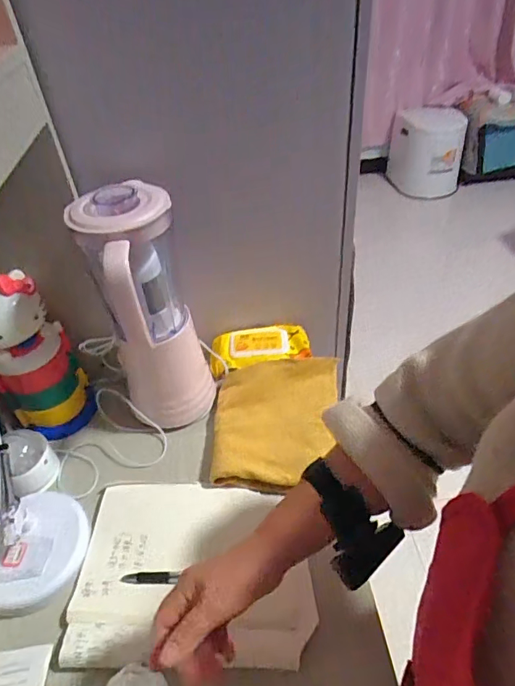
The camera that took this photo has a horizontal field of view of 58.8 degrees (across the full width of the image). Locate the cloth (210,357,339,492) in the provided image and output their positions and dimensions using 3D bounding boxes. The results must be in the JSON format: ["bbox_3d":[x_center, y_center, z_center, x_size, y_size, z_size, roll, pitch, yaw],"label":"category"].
[{"bbox_3d":[0.031,0.108,0.668,0.186,0.035,0.208,-4,42,2],"label":"cloth"}]

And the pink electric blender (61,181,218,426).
[{"bbox_3d":[-0.142,-0.030,0.626,0.119,0.343,0.138,-18,44,-13],"label":"pink electric blender"}]

